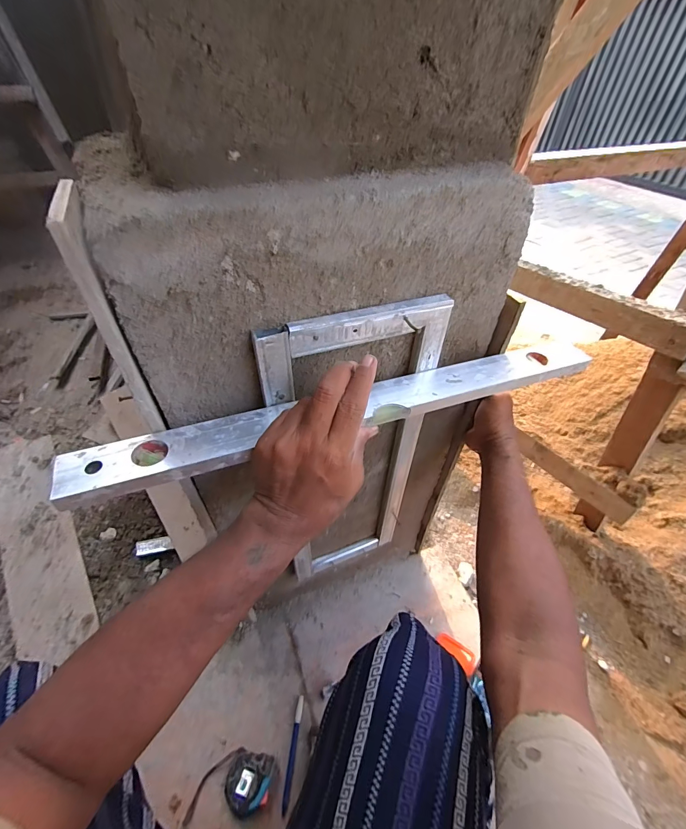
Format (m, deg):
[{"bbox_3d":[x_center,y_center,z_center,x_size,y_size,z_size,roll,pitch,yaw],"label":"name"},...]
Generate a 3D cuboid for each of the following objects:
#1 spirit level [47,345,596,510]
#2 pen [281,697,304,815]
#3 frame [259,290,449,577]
[{"bbox_3d":[0.034,-0.010,0.389,0.573,0.020,0.053,-13,47,-18],"label":"spirit level"},{"bbox_3d":[-0.086,0.584,0.636,0.012,0.013,0.150,6,45,3],"label":"pen"},{"bbox_3d":[0.011,0.092,0.531,0.206,0.530,0.022,-16,48,-18],"label":"frame"}]

